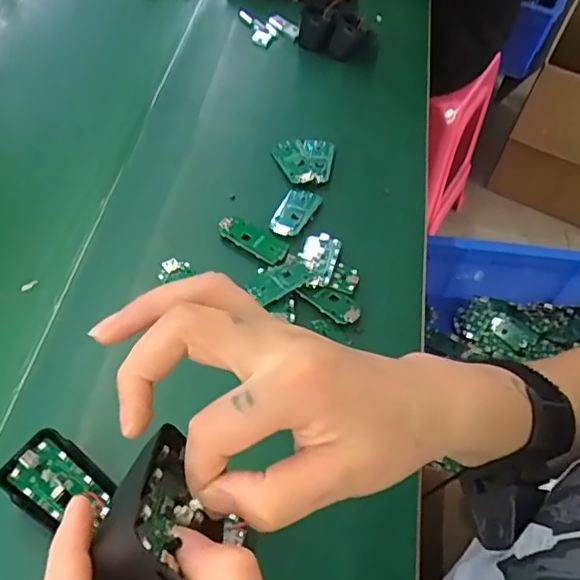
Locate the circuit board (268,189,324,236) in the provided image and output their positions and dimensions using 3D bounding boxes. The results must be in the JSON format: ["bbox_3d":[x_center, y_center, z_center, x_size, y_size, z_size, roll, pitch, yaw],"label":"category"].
[{"bbox_3d":[0.006,-0.077,0.539,0.030,0.009,0.060,22,55,11],"label":"circuit board"}]

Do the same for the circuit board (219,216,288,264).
[{"bbox_3d":[-0.035,-0.047,0.517,0.067,0.007,0.026,29,56,15],"label":"circuit board"}]

